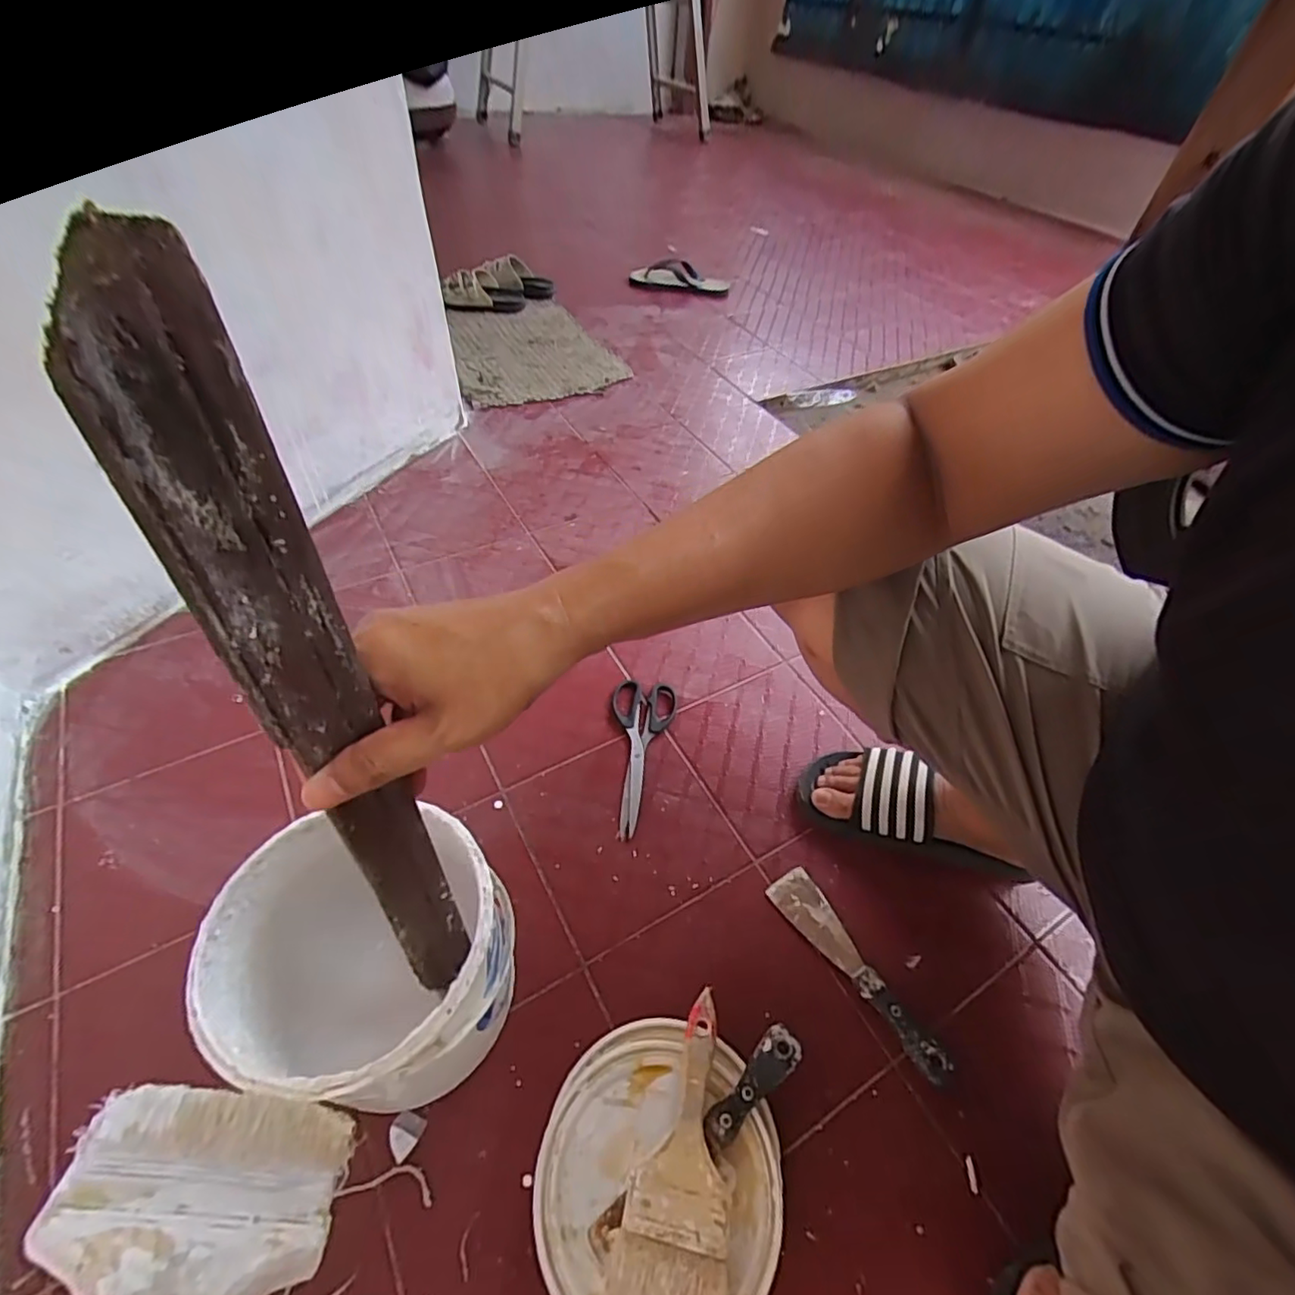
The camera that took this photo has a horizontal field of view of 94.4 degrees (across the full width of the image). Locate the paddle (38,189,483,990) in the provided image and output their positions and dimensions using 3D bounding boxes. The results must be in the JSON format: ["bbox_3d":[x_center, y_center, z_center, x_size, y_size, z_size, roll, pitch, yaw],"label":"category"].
[{"bbox_3d":[-0.136,0.059,0.278,0.041,0.416,0.006,-24,46,-26],"label":"paddle"}]

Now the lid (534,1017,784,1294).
[{"bbox_3d":[0.010,0.397,0.454,0.182,0.023,0.187,1,49,-2],"label":"lid"}]

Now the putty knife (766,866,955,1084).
[{"bbox_3d":[0.196,0.296,0.561,0.046,0.017,0.199,-27,55,-24],"label":"putty knife"}]

